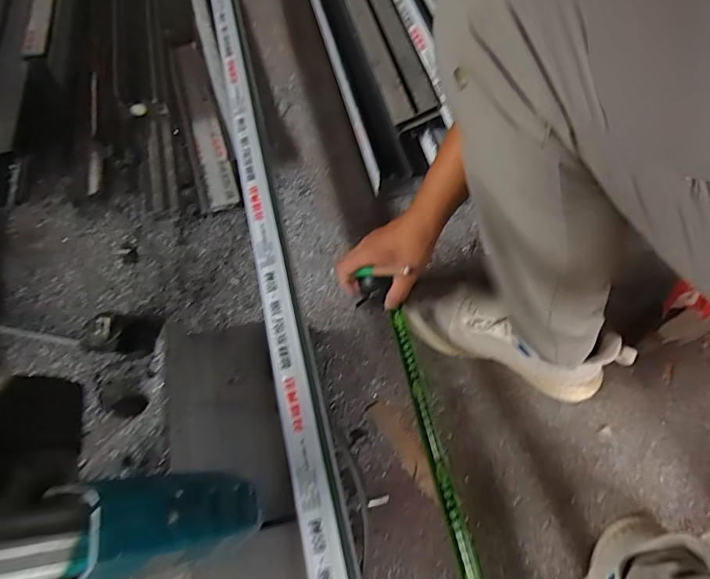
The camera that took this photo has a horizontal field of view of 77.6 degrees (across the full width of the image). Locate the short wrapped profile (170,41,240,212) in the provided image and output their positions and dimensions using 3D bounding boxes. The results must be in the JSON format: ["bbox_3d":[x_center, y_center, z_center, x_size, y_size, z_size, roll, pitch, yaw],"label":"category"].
[{"bbox_3d":[-0.293,-0.328,0.832,0.067,0.032,0.452,-17,63,-9],"label":"short wrapped profile"}]

